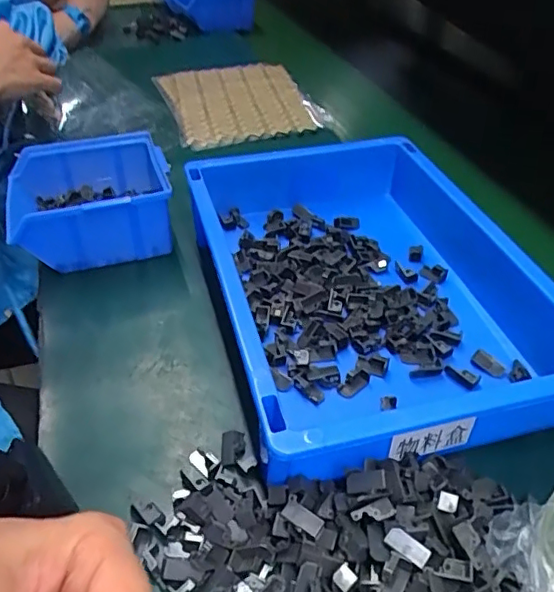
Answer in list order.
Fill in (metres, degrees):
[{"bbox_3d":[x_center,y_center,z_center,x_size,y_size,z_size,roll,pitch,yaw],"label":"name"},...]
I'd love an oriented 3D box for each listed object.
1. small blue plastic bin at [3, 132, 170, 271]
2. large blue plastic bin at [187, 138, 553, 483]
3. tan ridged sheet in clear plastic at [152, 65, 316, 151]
[{"bbox_3d":[-0.157,-0.078,0.499,0.122,0.074,0.110,-9,40,-15],"label":"small blue plastic bin"},{"bbox_3d":[0.063,-0.016,0.421,0.212,0.064,0.295,-12,43,-10],"label":"large blue plastic bin"},{"bbox_3d":[-0.054,-0.247,0.727,0.169,0.020,0.192,-14,43,-11],"label":"tan ridged sheet in clear plastic"}]

